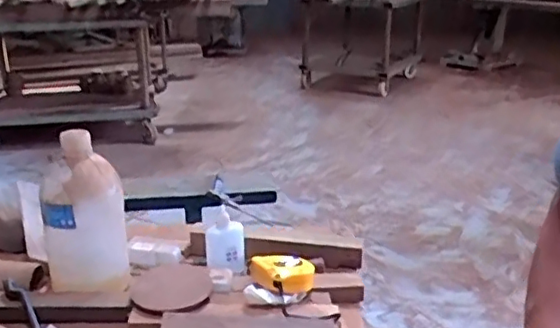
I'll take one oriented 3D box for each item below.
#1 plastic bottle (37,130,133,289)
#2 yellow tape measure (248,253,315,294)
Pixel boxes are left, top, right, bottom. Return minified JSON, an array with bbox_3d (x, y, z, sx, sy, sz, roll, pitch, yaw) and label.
[{"bbox_3d":[-0.239,0.064,0.767,0.095,0.202,0.090,-5,20,-14],"label":"plastic bottle"},{"bbox_3d":[0.005,0.133,0.755,0.071,0.033,0.074,-11,22,-28],"label":"yellow tape measure"}]

